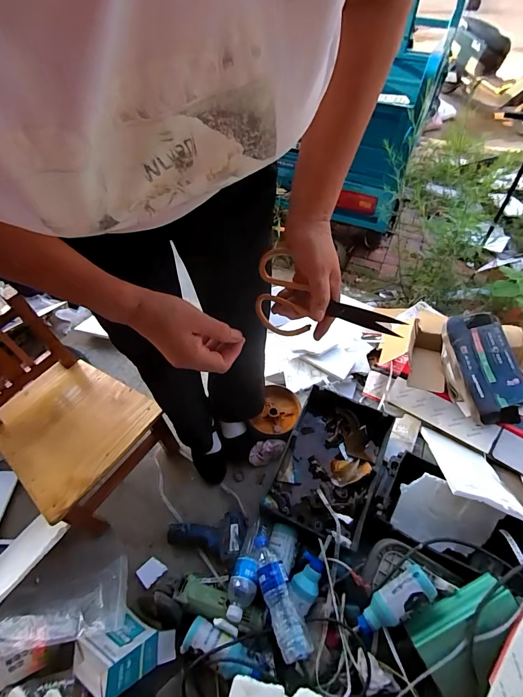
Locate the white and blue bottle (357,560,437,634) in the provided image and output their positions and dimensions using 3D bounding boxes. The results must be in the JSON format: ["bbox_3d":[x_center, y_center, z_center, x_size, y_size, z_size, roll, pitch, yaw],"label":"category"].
[{"bbox_3d":[0.278,0.528,0.772,0.169,0.072,0.066,-37,62,-6],"label":"white and blue bottle"}]

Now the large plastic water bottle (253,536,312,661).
[{"bbox_3d":[0.034,0.523,0.789,0.063,0.079,0.235,-17,57,-11],"label":"large plastic water bottle"}]

